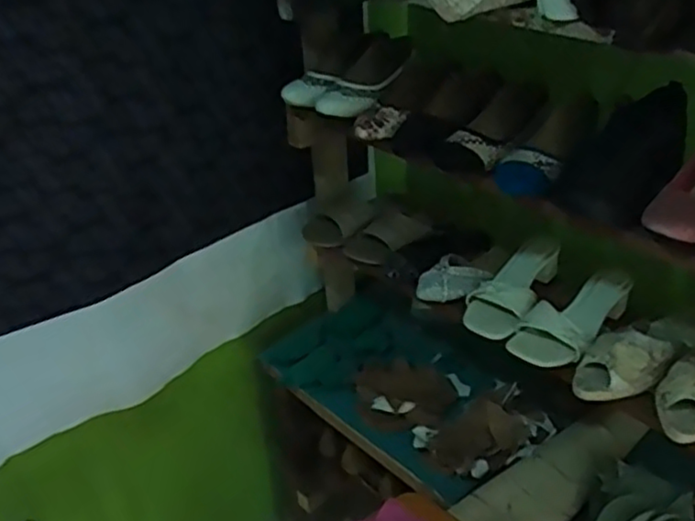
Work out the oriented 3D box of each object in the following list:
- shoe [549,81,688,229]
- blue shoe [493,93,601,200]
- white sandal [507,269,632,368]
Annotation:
[{"bbox_3d":[0.360,-0.127,0.840,0.233,0.075,0.103,-45,47,-17],"label":"shoe"},{"bbox_3d":[0.276,-0.163,0.913,0.093,0.073,0.223,16,37,27],"label":"blue shoe"},{"bbox_3d":[0.323,0.079,0.981,0.093,0.064,0.187,25,42,36],"label":"white sandal"}]

